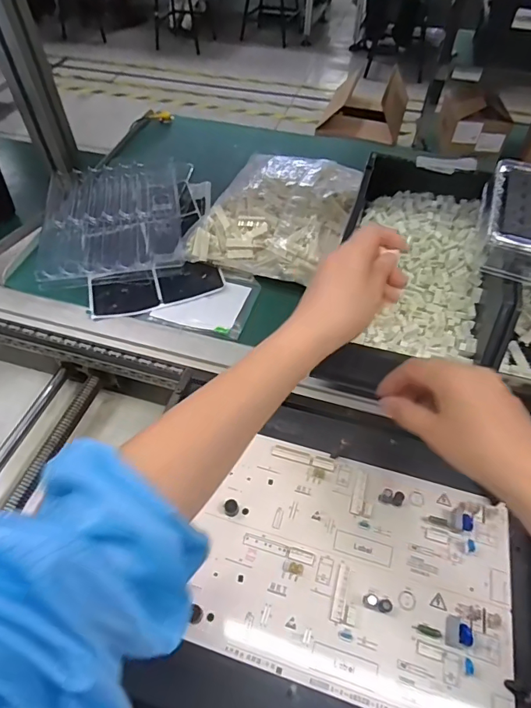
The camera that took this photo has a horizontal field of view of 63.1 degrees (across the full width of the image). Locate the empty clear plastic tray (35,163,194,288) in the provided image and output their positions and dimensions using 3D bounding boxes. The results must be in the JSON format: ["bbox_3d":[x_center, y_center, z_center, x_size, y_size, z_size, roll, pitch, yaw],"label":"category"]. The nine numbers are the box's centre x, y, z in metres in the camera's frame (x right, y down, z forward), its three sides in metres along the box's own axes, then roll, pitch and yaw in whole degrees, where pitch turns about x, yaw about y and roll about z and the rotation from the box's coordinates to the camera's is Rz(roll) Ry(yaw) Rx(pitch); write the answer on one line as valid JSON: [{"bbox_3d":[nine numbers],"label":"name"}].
[{"bbox_3d":[-0.197,-0.181,0.579,0.190,0.032,0.217,-8,58,-7],"label":"empty clear plastic tray"}]

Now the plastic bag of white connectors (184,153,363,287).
[{"bbox_3d":[0.010,-0.177,0.559,0.175,0.080,0.176,16,54,13],"label":"plastic bag of white connectors"}]

